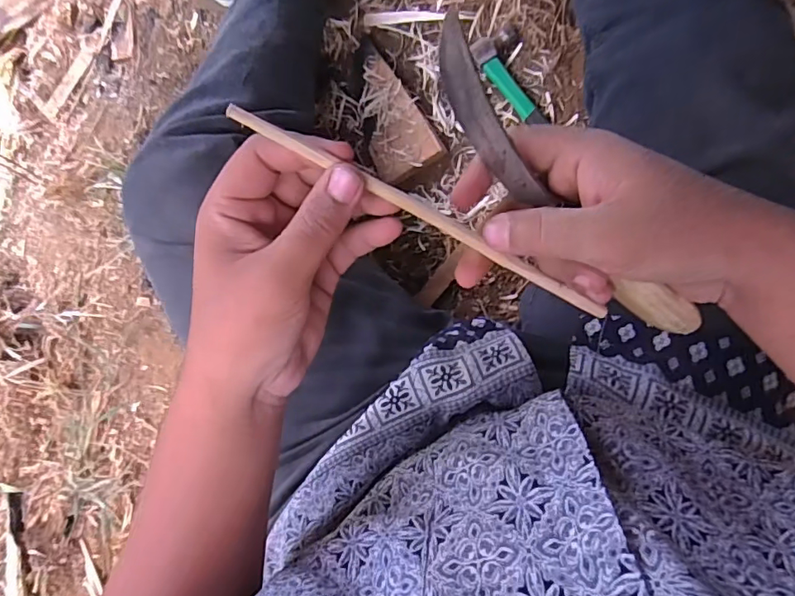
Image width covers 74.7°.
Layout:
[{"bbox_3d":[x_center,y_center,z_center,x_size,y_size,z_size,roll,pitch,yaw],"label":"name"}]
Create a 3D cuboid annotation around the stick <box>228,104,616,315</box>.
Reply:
[{"bbox_3d":[0.029,-0.035,0.268,0.239,0.005,0.008,25,94,-24],"label":"stick"}]

